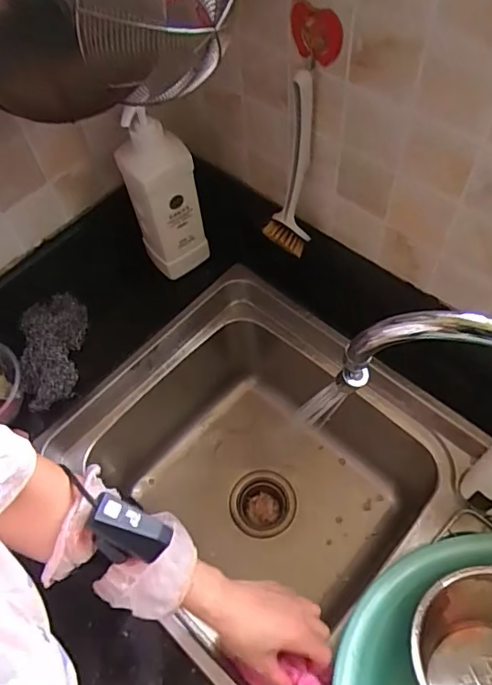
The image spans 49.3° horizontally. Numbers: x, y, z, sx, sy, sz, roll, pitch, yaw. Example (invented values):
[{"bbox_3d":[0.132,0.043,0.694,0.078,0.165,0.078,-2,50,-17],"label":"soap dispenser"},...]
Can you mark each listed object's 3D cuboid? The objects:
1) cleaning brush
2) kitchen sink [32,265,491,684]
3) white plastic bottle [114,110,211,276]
[{"bbox_3d":[0.049,-0.211,0.637,0.056,0.223,0.093,-1,59,3],"label":"cleaning brush"},{"bbox_3d":[0.018,0.207,0.791,0.518,0.254,0.431,36,68,22],"label":"kitchen sink"},{"bbox_3d":[-0.110,-0.201,0.717,0.086,0.280,0.074,-23,60,-9],"label":"white plastic bottle"}]

